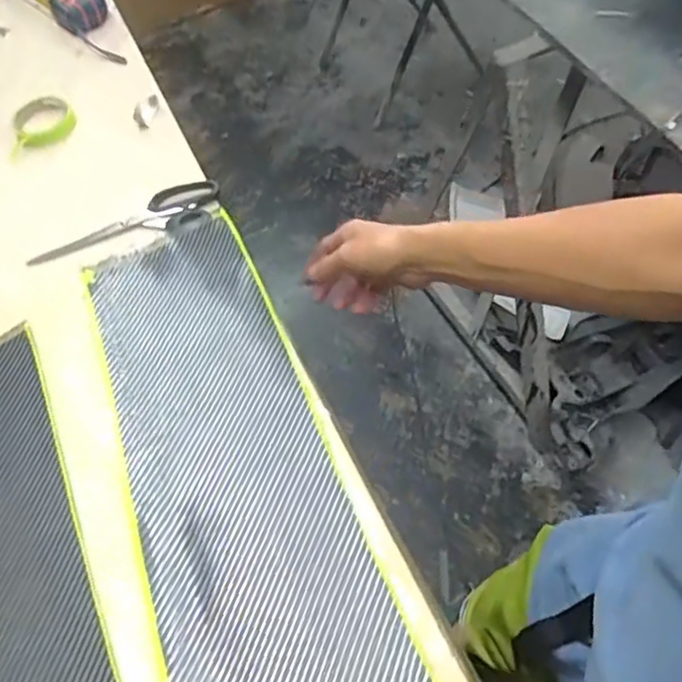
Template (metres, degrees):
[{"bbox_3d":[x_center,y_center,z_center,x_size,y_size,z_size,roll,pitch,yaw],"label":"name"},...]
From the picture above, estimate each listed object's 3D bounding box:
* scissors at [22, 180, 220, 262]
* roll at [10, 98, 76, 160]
[{"bbox_3d":[-0.260,-0.141,0.756,0.234,0.015,0.062,-19,56,-6],"label":"scissors"},{"bbox_3d":[-0.423,-0.304,0.874,0.102,0.023,0.080,-32,58,-14],"label":"roll"}]

